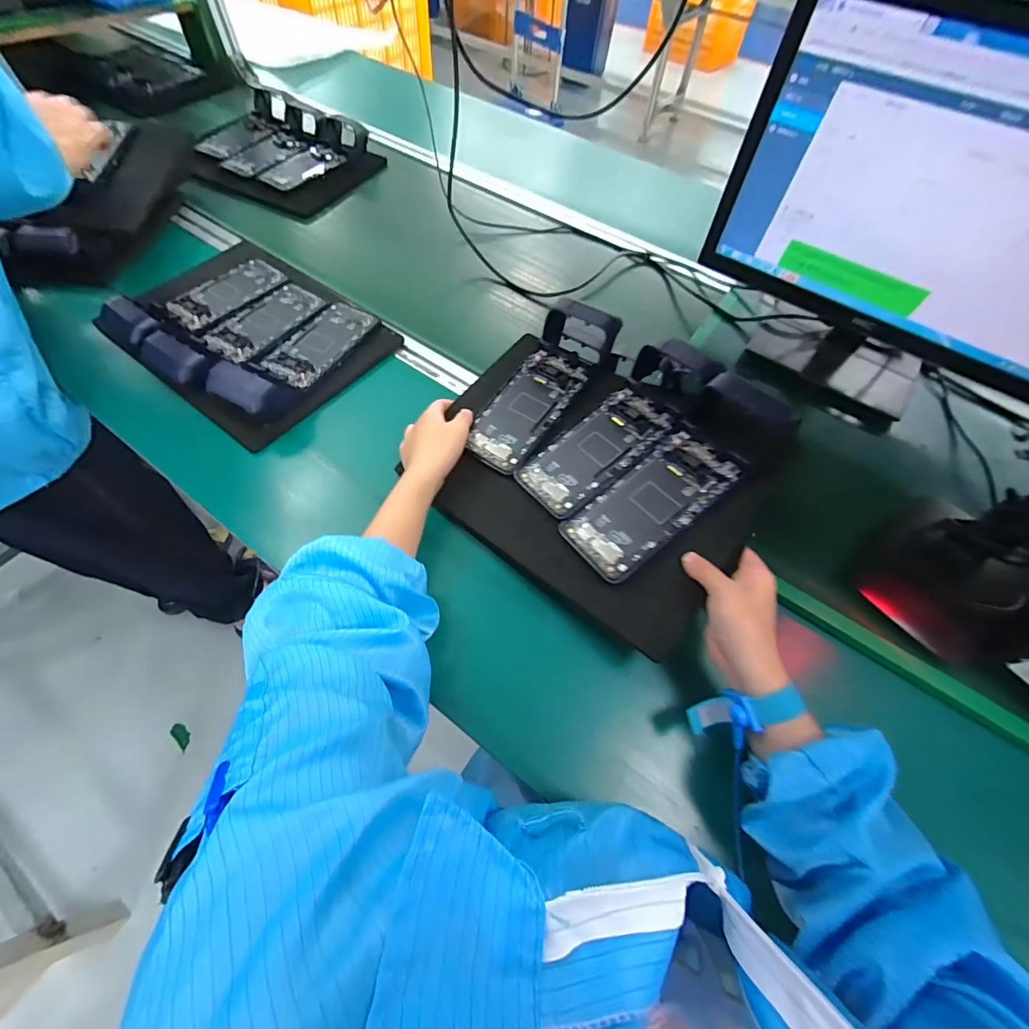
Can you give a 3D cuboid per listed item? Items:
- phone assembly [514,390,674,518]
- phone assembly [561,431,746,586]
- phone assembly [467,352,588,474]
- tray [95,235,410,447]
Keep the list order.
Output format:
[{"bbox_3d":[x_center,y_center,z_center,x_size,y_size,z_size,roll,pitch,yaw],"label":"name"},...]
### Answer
[{"bbox_3d":[0.082,-0.068,0.446,0.155,0.006,0.087,-39,59,-8],"label":"phone assembly"},{"bbox_3d":[0.125,-0.012,0.403,0.159,0.006,0.076,-38,58,-6],"label":"phone assembly"},{"bbox_3d":[0.010,-0.120,0.490,0.080,0.005,0.156,32,74,20],"label":"phone assembly"},{"bbox_3d":[-0.367,-0.266,0.586,0.333,0.044,0.251,35,64,16],"label":"tray"}]

